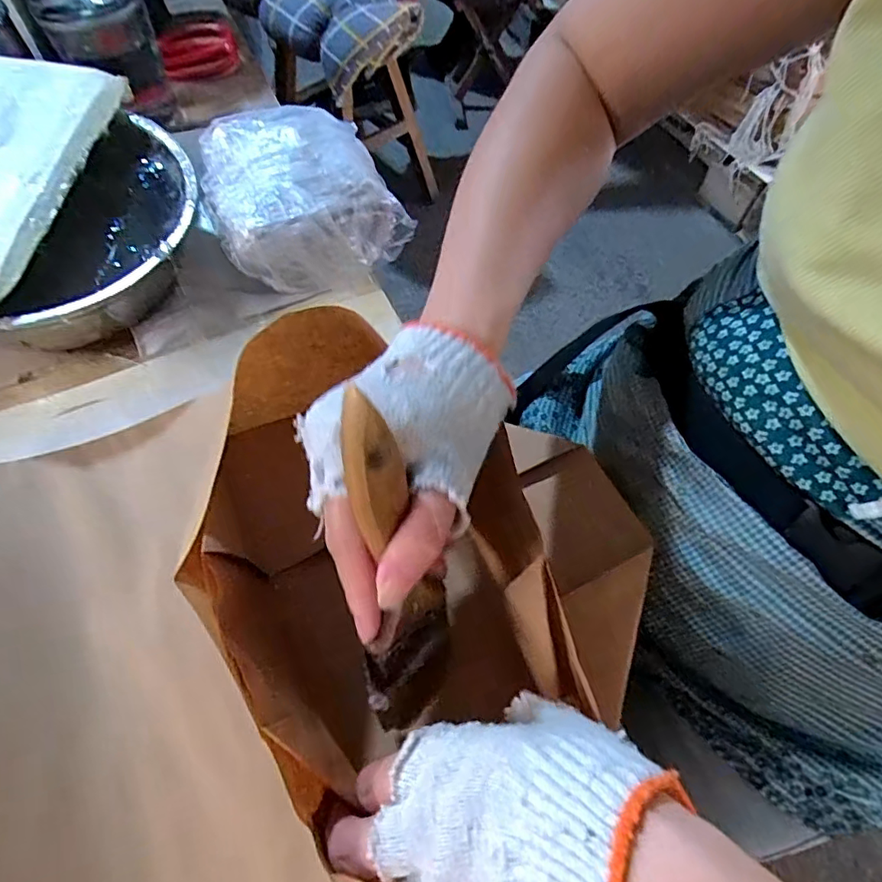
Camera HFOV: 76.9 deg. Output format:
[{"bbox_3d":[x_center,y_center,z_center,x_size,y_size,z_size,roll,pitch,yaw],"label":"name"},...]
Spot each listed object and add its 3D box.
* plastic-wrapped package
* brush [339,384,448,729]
[{"bbox_3d":[-0.112,-0.193,0.439,0.132,0.068,0.156,-20,63,-10],"label":"plastic-wrapped package"},{"bbox_3d":[-0.017,0.057,0.235,0.012,0.170,0.042,18,34,34],"label":"brush"}]

